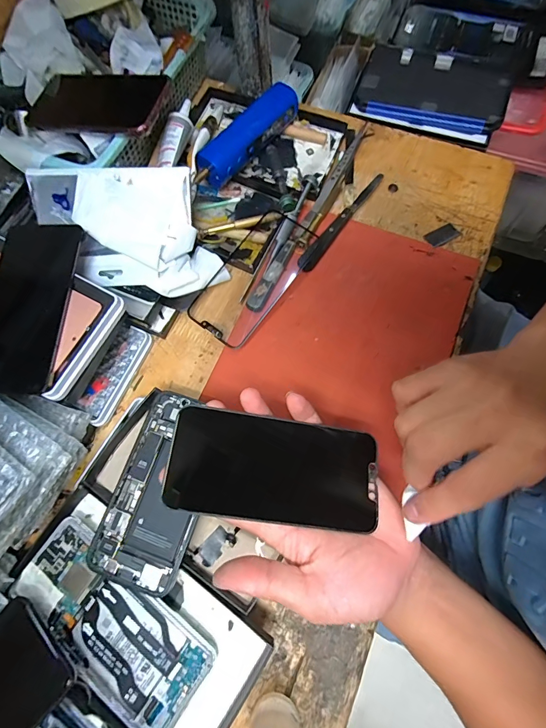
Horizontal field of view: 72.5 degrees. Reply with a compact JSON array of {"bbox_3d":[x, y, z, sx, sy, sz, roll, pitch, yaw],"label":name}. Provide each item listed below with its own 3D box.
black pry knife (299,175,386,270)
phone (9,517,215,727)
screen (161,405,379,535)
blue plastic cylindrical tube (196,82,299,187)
[{"bbox_3d":[0.076,-0.155,0.405,0.015,0.008,0.146,38,78,12],"label":"black pry knife"},{"bbox_3d":[-0.123,0.195,0.280,0.157,0.008,0.072,35,78,12],"label":"phone"},{"bbox_3d":[0.003,0.069,0.252,0.140,0.010,0.063,9,73,-8],"label":"screen"},{"bbox_3d":[-0.027,-0.250,0.415,0.041,0.047,0.134,40,79,13],"label":"blue plastic cylindrical tube"}]

